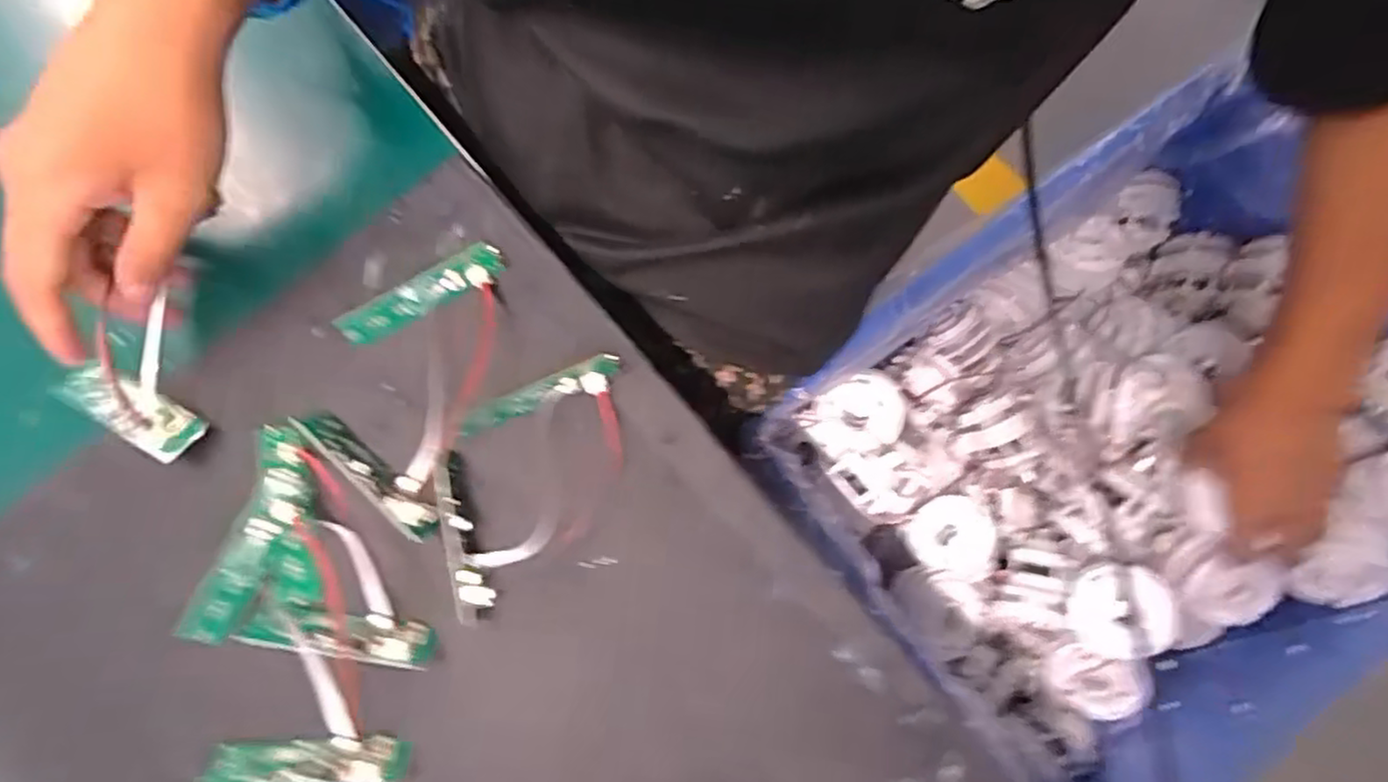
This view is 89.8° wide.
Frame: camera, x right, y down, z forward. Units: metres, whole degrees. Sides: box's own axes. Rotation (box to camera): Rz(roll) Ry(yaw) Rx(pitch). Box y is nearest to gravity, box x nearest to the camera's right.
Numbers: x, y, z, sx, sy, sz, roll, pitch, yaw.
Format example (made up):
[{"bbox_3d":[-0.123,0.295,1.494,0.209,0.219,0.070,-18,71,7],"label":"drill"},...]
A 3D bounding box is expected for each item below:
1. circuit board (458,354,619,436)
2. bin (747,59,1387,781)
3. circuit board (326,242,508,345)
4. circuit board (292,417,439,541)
[{"bbox_3d":[-0.073,0.004,0.334,0.080,0.010,0.015,-24,79,-4],"label":"circuit board"},{"bbox_3d":[0.364,0.038,0.575,0.469,0.163,0.405,-39,77,-12],"label":"bin"},{"bbox_3d":[-0.135,-0.048,0.347,0.084,0.005,0.017,-30,114,-5],"label":"circuit board"},{"bbox_3d":[-0.151,0.037,0.325,0.079,0.023,0.017,39,82,8],"label":"circuit board"}]

